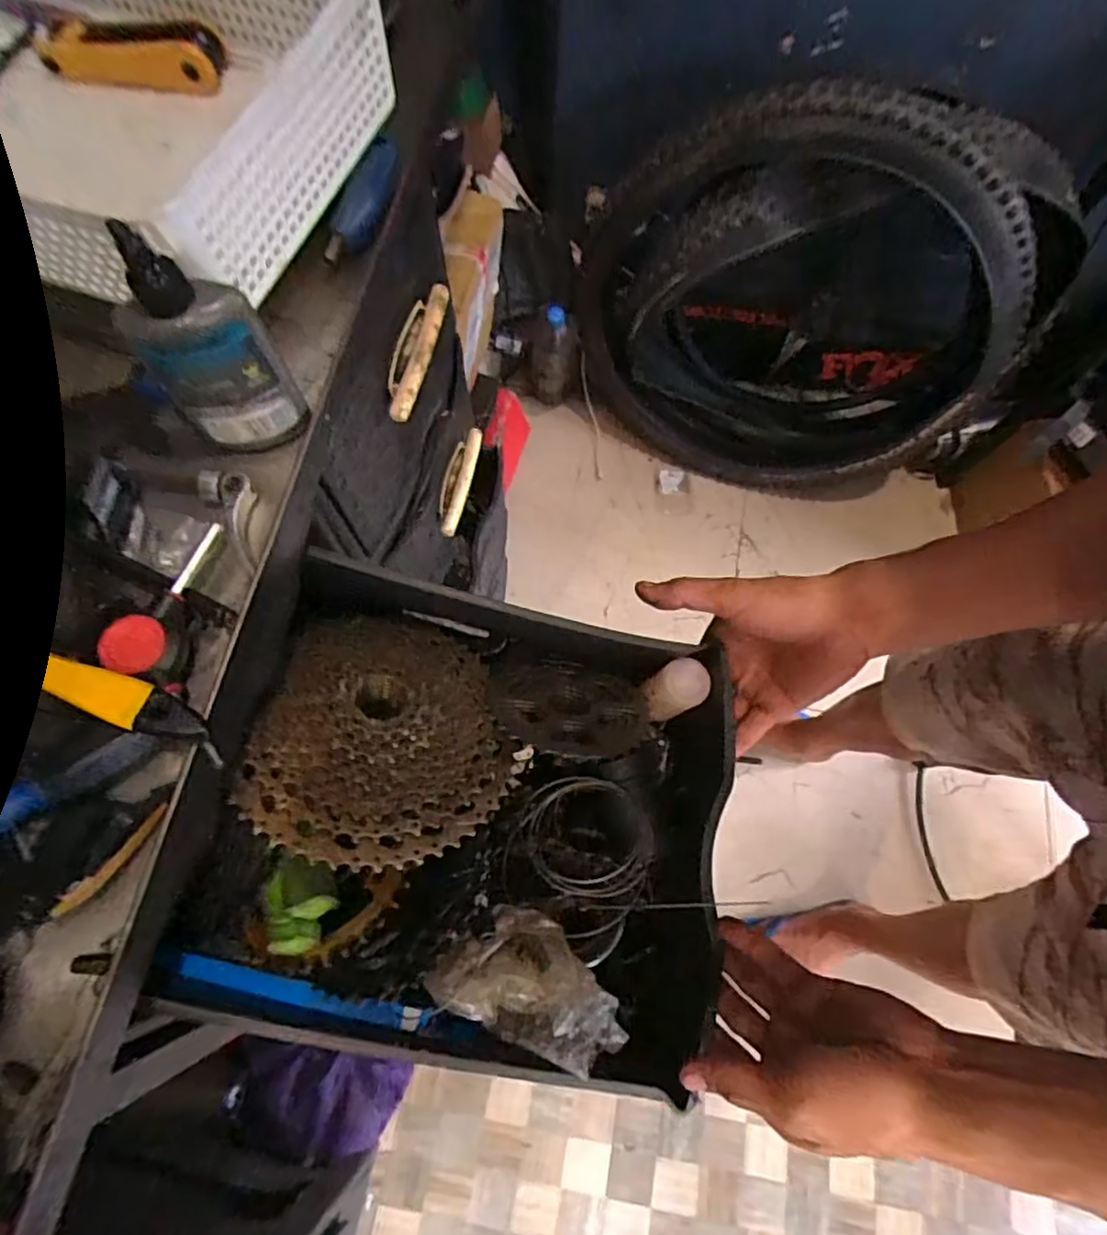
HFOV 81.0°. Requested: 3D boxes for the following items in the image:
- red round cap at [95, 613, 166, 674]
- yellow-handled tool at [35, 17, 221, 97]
[{"bbox_3d":[-0.210,0.013,0.322,0.029,0.005,0.028,0,71,-1],"label":"red round cap"},{"bbox_3d":[-0.297,-0.393,0.450,0.131,0.028,0.038,6,71,1],"label":"yellow-handled tool"}]

